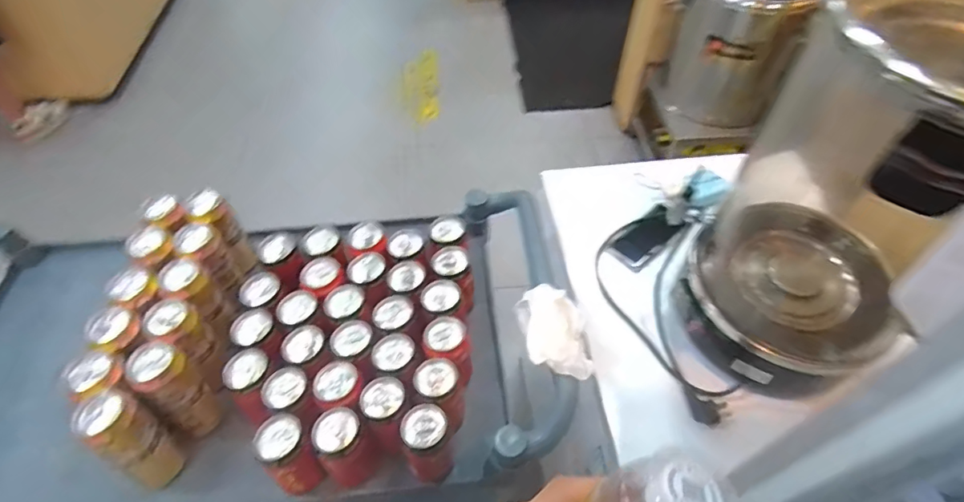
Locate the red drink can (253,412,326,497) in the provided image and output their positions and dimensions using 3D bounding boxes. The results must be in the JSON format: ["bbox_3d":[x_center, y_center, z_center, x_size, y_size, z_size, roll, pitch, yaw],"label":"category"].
[{"bbox_3d":[-0.248,0.265,0.679,0.060,0.101,0.076,-33,59,-22],"label":"red drink can"}]

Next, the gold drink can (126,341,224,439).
[{"bbox_3d":[-0.416,0.190,0.715,0.076,0.146,0.067,32,59,22],"label":"gold drink can"}]

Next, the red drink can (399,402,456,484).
[{"bbox_3d":[-0.072,0.258,0.695,0.057,0.117,0.065,-10,53,-7],"label":"red drink can"}]

